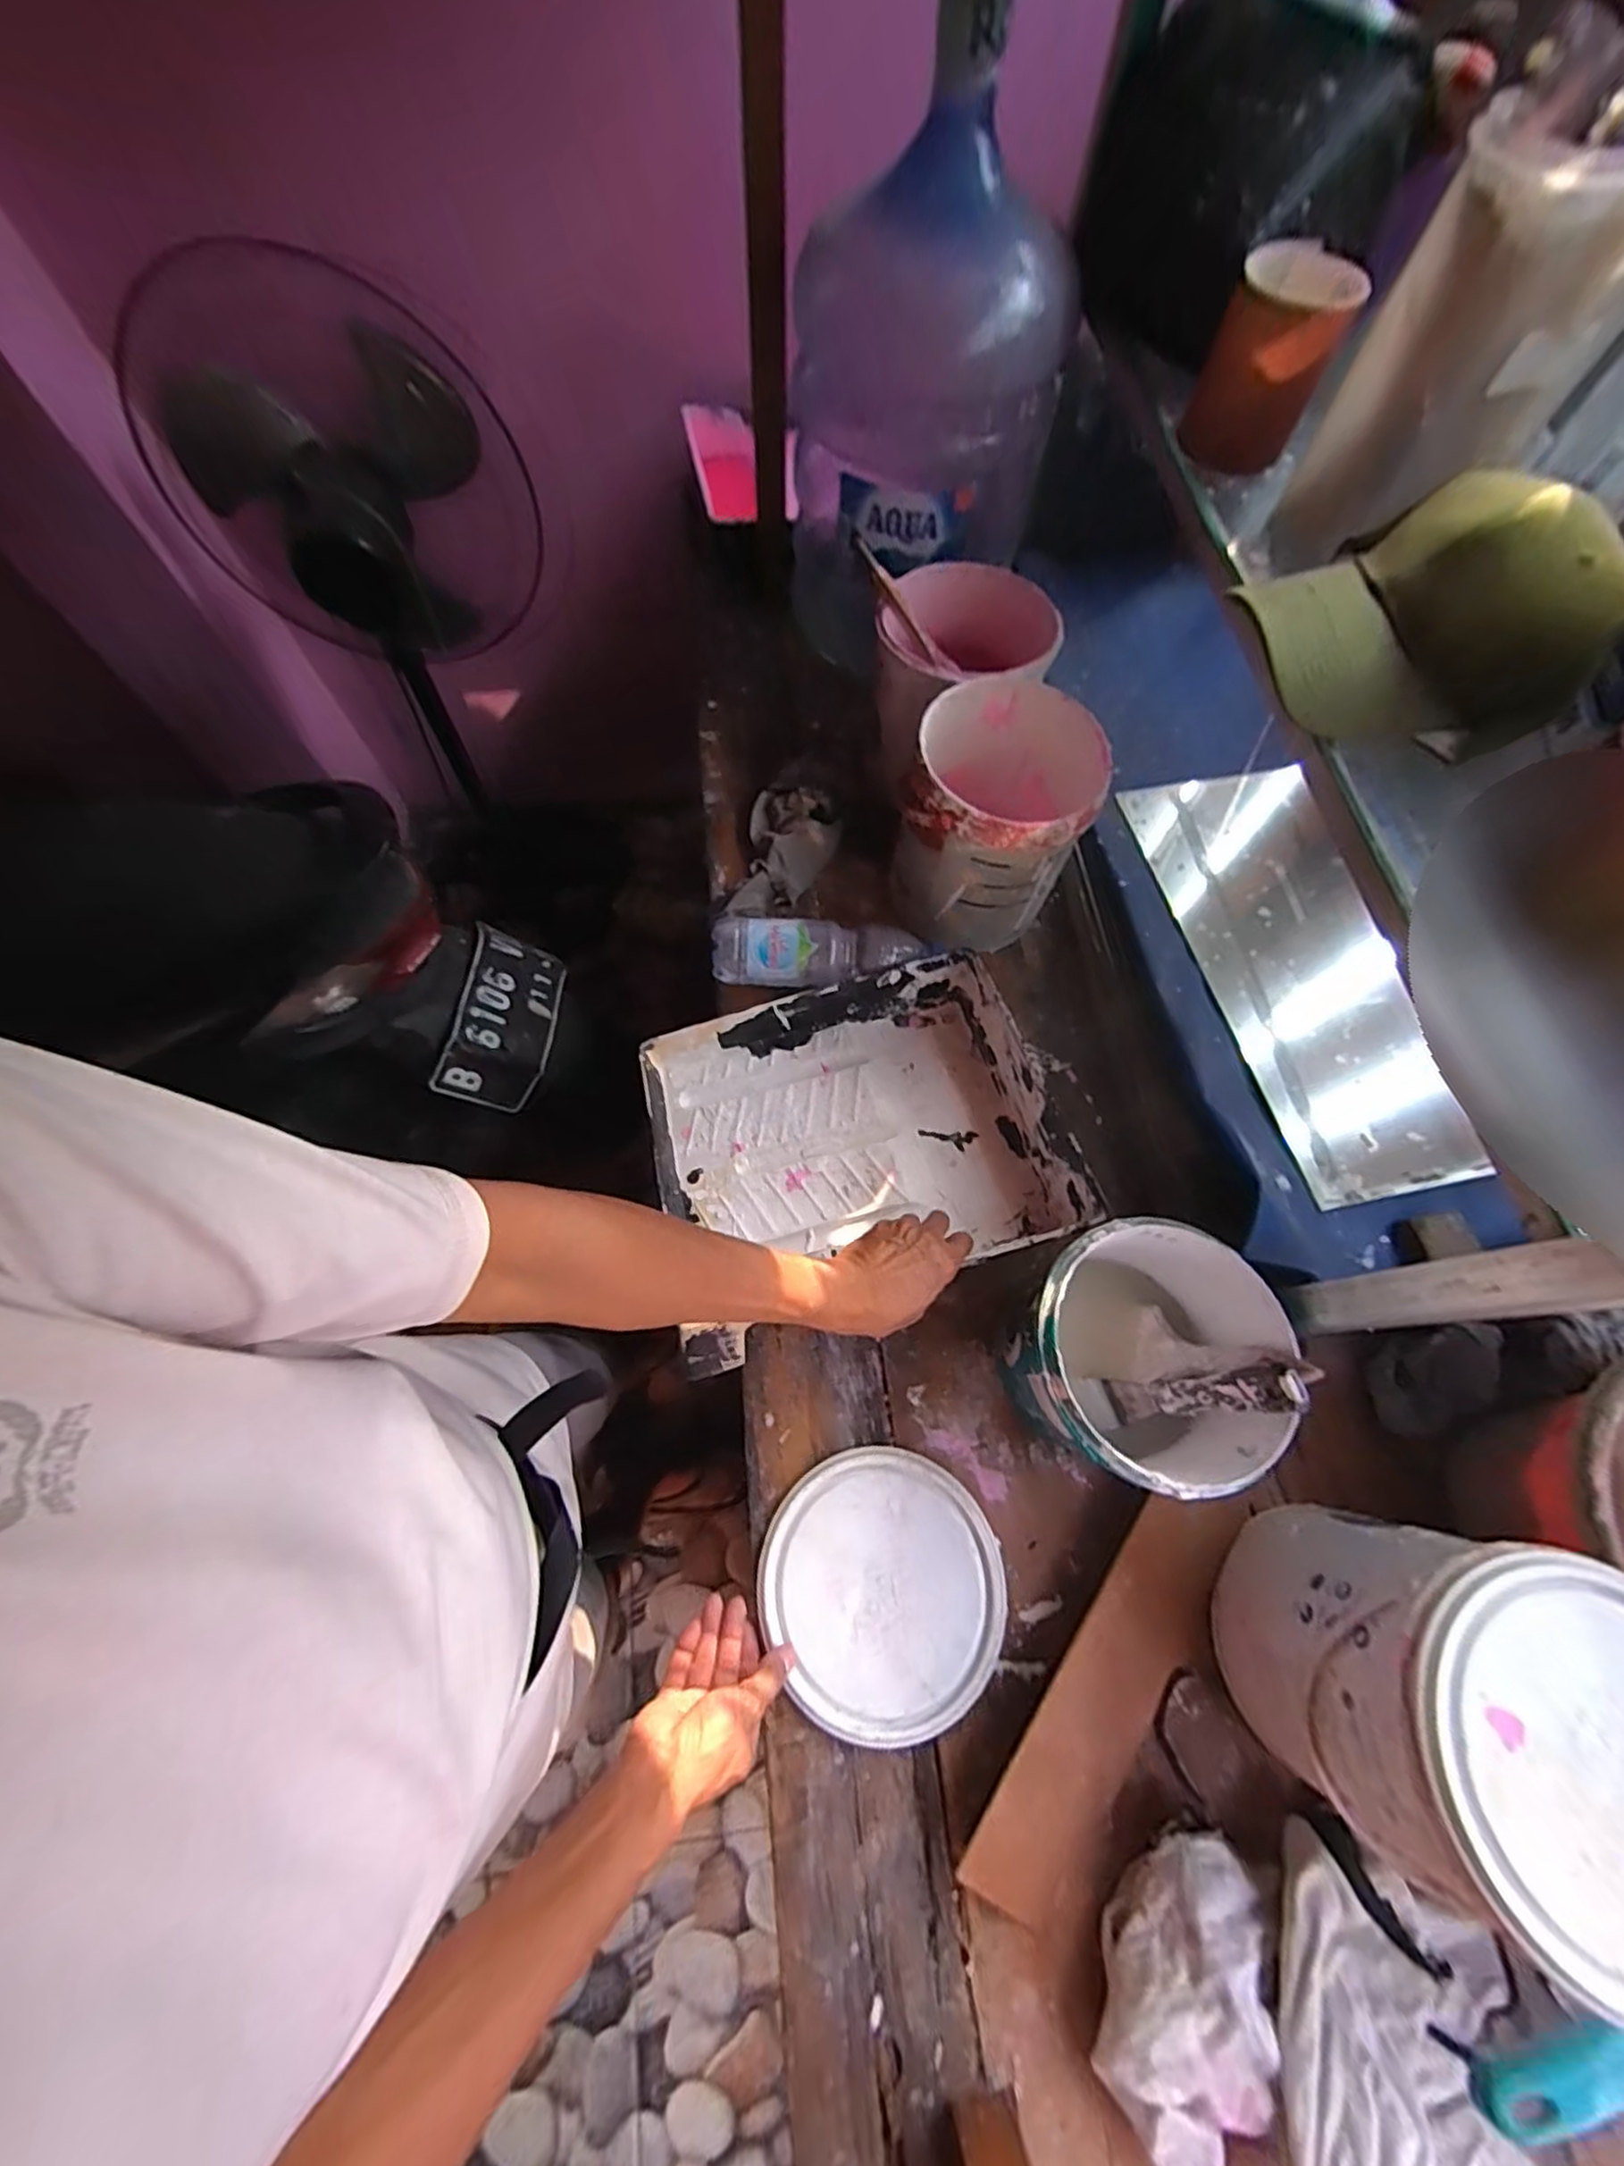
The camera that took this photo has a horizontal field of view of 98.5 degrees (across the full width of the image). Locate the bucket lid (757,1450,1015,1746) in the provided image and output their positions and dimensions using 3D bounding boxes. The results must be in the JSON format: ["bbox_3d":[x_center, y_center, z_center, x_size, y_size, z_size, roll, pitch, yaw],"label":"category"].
[{"bbox_3d":[0.056,0.380,0.529,0.176,0.011,0.175,1,67,-2],"label":"bucket lid"}]

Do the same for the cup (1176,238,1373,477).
[{"bbox_3d":[0.356,-0.567,0.554,0.089,0.102,0.107,25,64,8],"label":"cup"}]

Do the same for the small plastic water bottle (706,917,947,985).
[{"bbox_3d":[0.013,-0.132,0.715,0.225,0.056,0.060,5,63,-2],"label":"small plastic water bottle"}]

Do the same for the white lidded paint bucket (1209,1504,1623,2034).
[{"bbox_3d":[0.387,0.378,0.434,0.167,0.201,0.173,2,63,-4],"label":"white lidded paint bucket"}]

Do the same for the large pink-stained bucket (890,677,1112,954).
[{"bbox_3d":[0.176,-0.261,0.704,0.173,0.171,0.184,2,63,-4],"label":"large pink-stained bucket"}]

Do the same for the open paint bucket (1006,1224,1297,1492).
[{"bbox_3d":[0.229,0.202,0.521,0.159,0.169,0.164,2,63,-4],"label":"open paint bucket"}]

